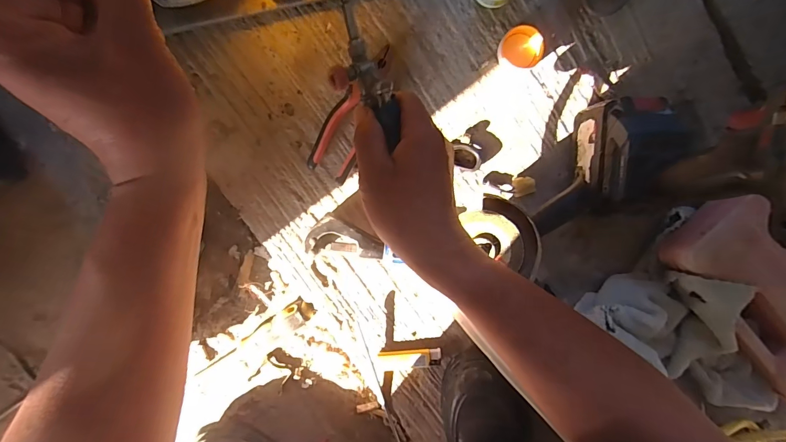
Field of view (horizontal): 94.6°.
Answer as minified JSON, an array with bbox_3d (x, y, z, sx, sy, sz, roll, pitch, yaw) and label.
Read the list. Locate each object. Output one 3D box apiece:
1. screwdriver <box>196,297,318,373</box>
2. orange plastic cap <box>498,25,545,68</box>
[{"bbox_3d":[-0.180,0.159,0.472,0.188,0.029,0.028,-36,98,6],"label":"screwdriver"},{"bbox_3d":[0.147,-0.199,0.414,0.050,0.016,0.038,7,100,-1],"label":"orange plastic cap"}]

